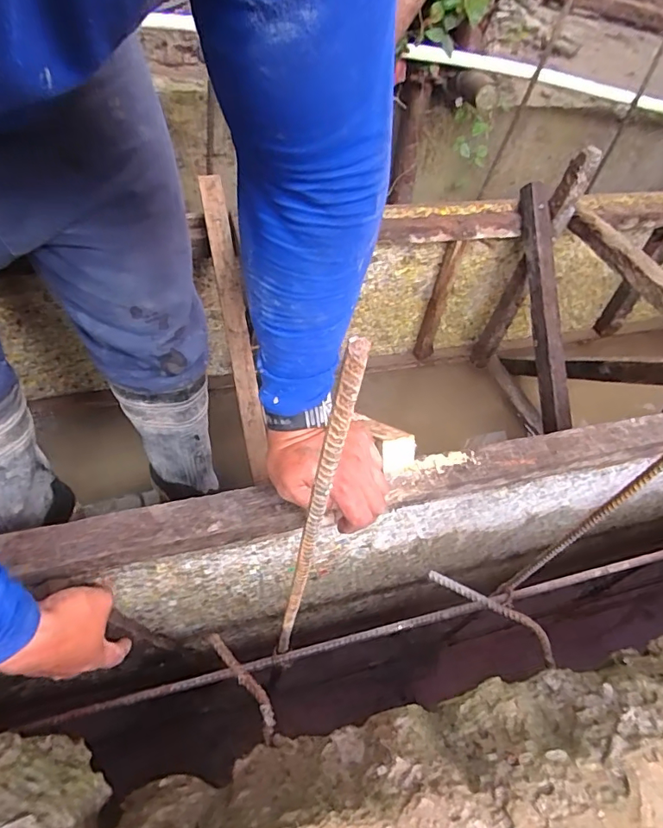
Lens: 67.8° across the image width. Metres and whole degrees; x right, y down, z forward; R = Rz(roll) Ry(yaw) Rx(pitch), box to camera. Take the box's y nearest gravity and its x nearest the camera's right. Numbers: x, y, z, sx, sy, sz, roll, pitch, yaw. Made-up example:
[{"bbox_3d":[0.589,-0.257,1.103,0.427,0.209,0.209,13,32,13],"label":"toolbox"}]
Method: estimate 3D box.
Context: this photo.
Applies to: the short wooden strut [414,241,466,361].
[{"bbox_3d":[0.254,-0.258,1.170,0.050,0.329,0.031,16,51,6],"label":"short wooden strut"}]

